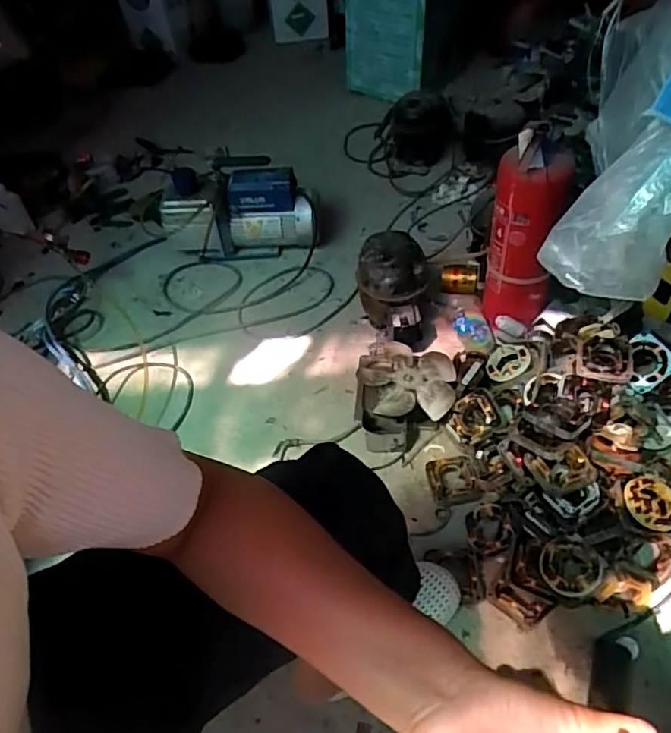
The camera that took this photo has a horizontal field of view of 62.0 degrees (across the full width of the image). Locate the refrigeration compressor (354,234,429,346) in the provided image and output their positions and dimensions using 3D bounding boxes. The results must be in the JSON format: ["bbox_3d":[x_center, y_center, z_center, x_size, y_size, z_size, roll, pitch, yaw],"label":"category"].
[{"bbox_3d":[0.121,-0.158,1.193,0.144,0.174,0.208,0,49,7],"label":"refrigeration compressor"}]

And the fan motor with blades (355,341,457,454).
[{"bbox_3d":[0.132,0.044,1.067,0.181,0.077,0.238,0,49,7],"label":"fan motor with blades"}]

